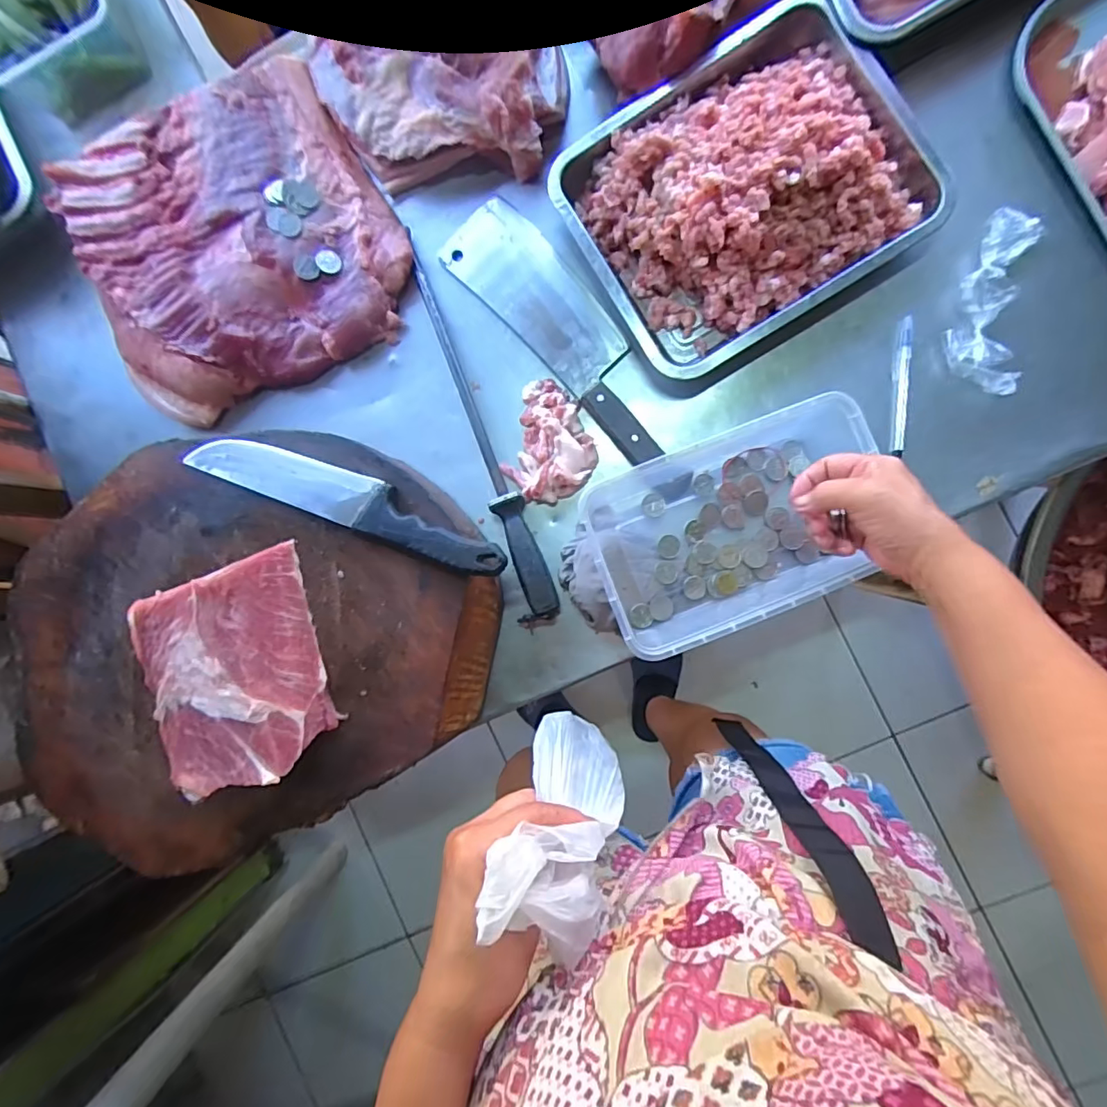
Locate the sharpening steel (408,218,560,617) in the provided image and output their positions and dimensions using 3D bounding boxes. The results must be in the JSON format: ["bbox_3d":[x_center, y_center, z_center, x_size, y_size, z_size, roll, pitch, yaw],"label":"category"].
[{"bbox_3d":[-0.078,-0.137,0.551,0.029,0.037,0.423,-20,89,6],"label":"sharpening steel"}]

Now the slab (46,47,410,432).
[{"bbox_3d":[-0.340,-0.330,0.576,0.330,0.050,0.308,-24,88,6],"label":"slab"}]

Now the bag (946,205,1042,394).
[{"bbox_3d":[0.406,-0.234,0.498,0.058,0.018,0.163,9,92,6],"label":"bag"}]

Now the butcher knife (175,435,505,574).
[{"bbox_3d":[-0.185,-0.050,0.478,0.306,0.027,0.047,20,93,5],"label":"butcher knife"}]

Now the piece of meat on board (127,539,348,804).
[{"bbox_3d":[-0.275,0.101,0.458,0.127,0.065,0.180,-18,89,6],"label":"piece of meat on board"}]

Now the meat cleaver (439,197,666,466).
[{"bbox_3d":[0.010,-0.232,0.552,0.088,0.016,0.317,-40,87,5],"label":"meat cleaver"}]

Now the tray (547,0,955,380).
[{"bbox_3d":[0.174,-0.344,0.501,0.299,0.068,0.263,-32,87,6],"label":"tray"}]

